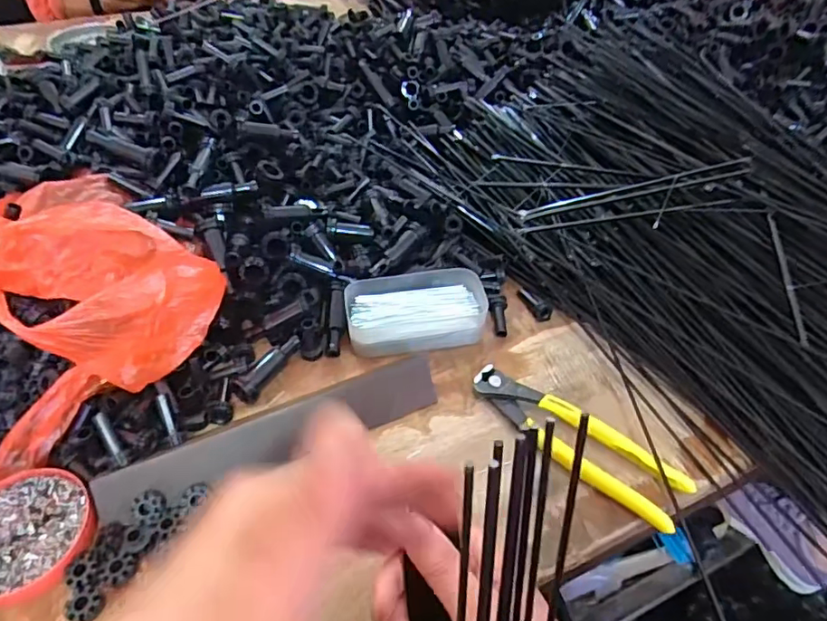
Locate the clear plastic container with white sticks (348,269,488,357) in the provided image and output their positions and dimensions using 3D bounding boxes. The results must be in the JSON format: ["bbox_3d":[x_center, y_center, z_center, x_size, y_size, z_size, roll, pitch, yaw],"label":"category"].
[{"bbox_3d":[0.004,0.001,0.478,0.120,0.031,0.066,-7,46,-7],"label":"clear plastic container with white sticks"}]

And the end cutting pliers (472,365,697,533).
[{"bbox_3d":[0.118,0.093,0.409,0.168,0.015,0.049,31,53,26],"label":"end cutting pliers"}]

